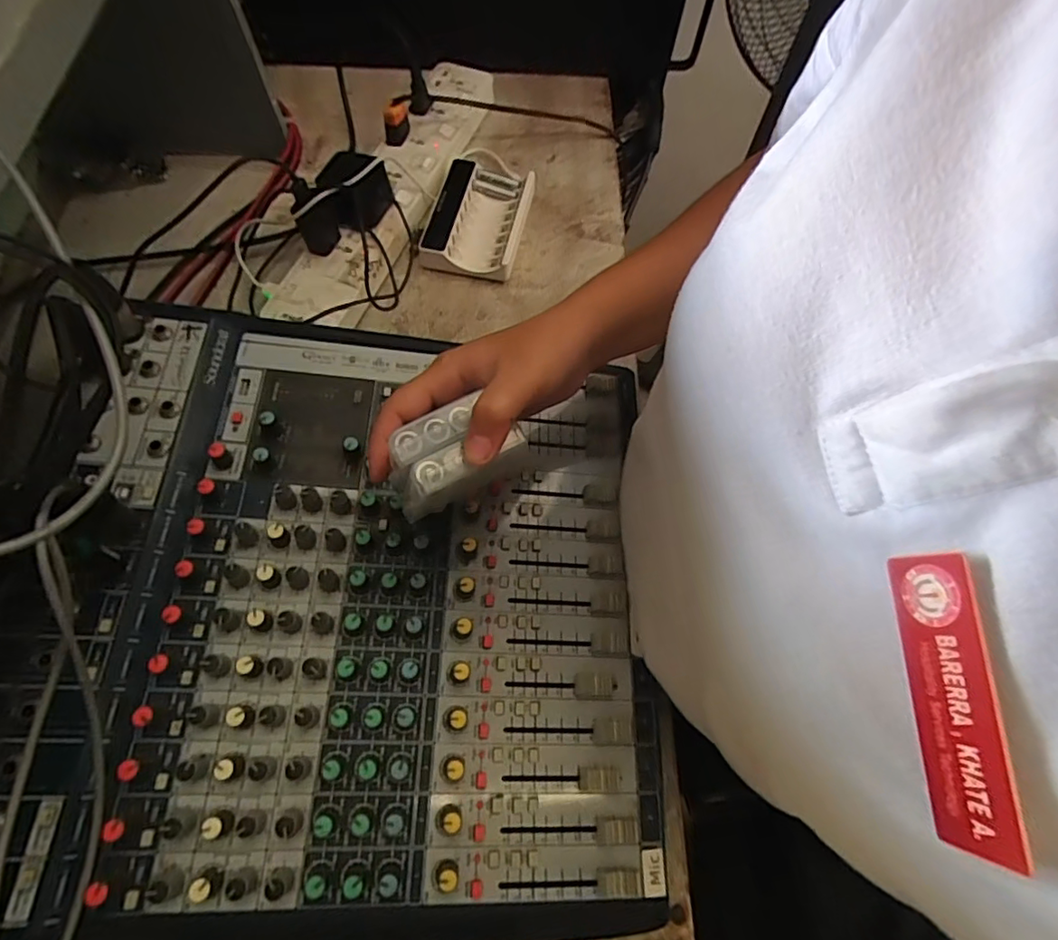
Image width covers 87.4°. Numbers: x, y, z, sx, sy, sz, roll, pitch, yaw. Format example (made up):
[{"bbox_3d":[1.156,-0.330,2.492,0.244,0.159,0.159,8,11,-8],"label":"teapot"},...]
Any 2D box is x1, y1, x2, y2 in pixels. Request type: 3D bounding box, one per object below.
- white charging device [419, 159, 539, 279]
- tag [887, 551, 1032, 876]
[{"bbox_3d":[-0.047,-0.241,0.531,0.086,0.029,0.121,9,66,3],"label":"white charging device"},{"bbox_3d":[0.102,0.055,0.133,0.004,0.021,0.067,1,77,-16],"label":"tag"}]

